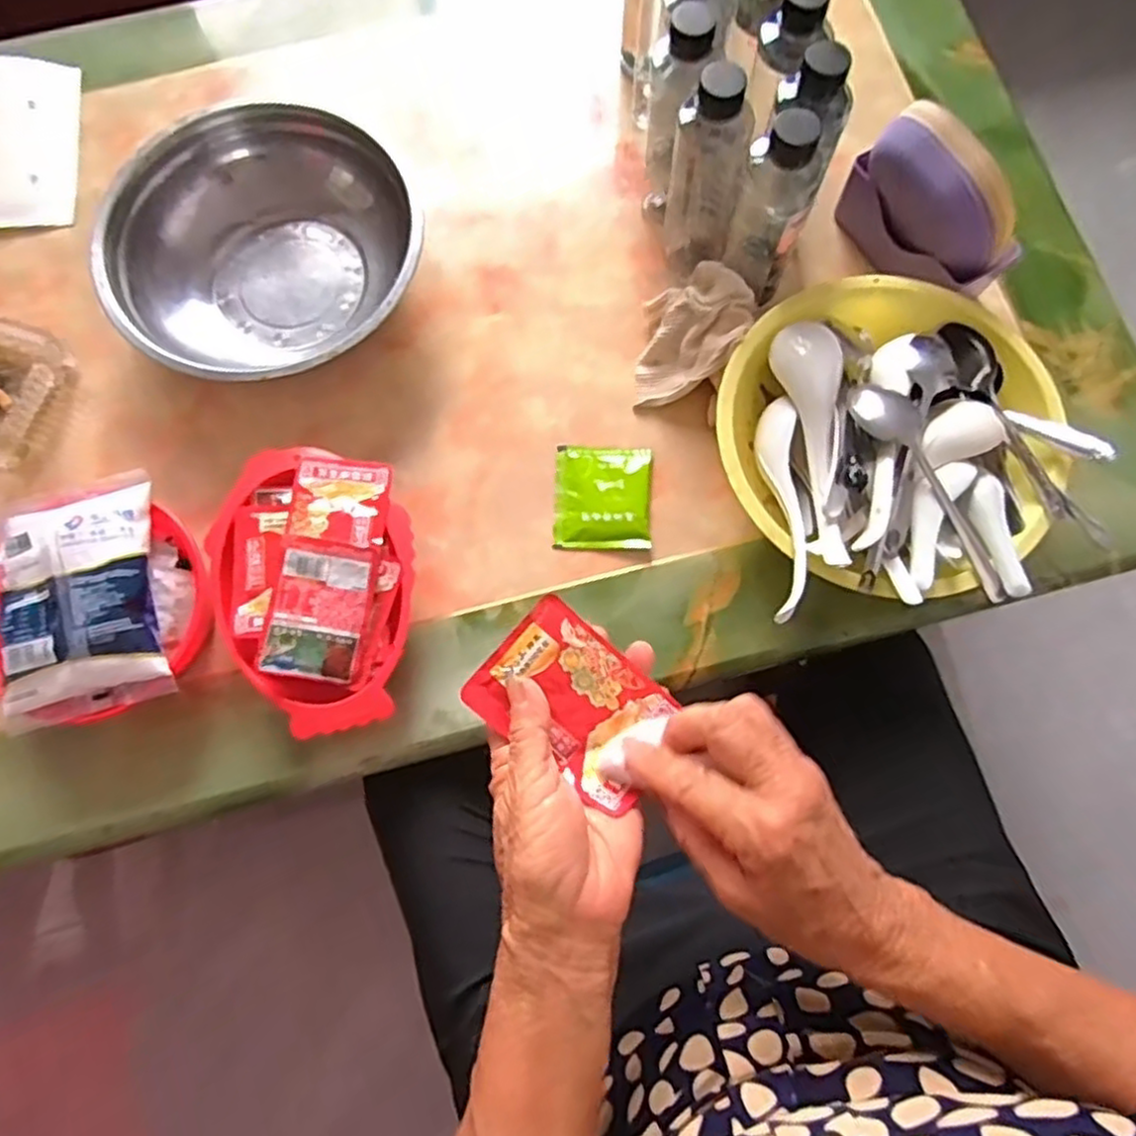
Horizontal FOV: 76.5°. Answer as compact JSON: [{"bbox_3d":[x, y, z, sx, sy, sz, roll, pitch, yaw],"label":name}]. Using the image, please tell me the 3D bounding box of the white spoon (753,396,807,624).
[{"bbox_3d":[0.155,-0.045,0.518,0.029,0.033,0.182,1,61,2],"label":"white spoon"}]

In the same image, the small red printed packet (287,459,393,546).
[{"bbox_3d":[-0.170,-0.050,0.540,0.070,0.020,0.069,1,76,1],"label":"small red printed packet"}]

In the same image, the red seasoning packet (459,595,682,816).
[{"bbox_3d":[0.004,0.065,0.357,0.092,0.015,0.068,40,76,-4],"label":"red seasoning packet"}]

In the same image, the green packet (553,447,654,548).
[{"bbox_3d":[0.028,-0.059,0.586,0.076,0.011,0.085,2,76,2],"label":"green packet"}]

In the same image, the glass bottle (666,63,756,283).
[{"bbox_3d":[0.109,-0.308,0.563,0.057,0.177,0.070,10,76,4],"label":"glass bottle"}]

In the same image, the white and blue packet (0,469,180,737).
[{"bbox_3d":[-0.350,0.020,0.511,0.107,0.027,0.164,-14,77,-3],"label":"white and blue packet"}]

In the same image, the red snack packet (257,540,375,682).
[{"bbox_3d":[-0.174,0.031,0.511,0.068,0.010,0.096,9,81,-11],"label":"red snack packet"}]

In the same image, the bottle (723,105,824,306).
[{"bbox_3d":[0.151,-0.262,0.540,0.050,0.174,0.053,15,77,5],"label":"bottle"}]

